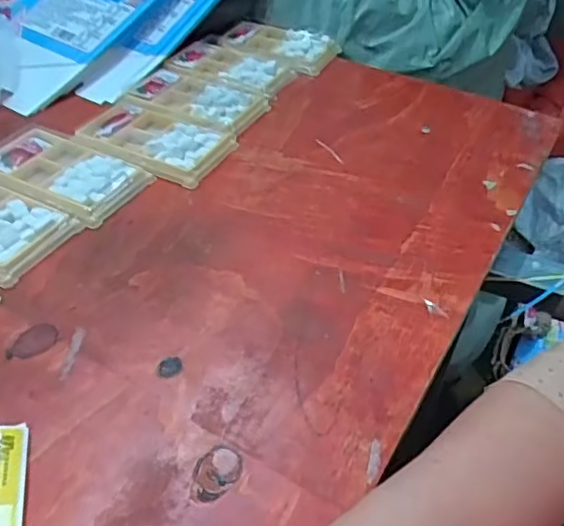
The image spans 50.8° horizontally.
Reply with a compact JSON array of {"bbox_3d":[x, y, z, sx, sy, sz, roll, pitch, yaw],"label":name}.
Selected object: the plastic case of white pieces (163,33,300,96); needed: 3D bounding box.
[{"bbox_3d":[-0.053,-0.215,0.645,0.123,0.012,0.078,21,46,15],"label":"plastic case of white pieces"}]

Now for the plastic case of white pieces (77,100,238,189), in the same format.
[{"bbox_3d":[-0.118,-0.116,0.539,0.135,0.013,0.076,23,47,17],"label":"plastic case of white pieces"}]

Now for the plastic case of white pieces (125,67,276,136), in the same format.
[{"bbox_3d":[-0.081,-0.165,0.591,0.124,0.011,0.079,23,47,17],"label":"plastic case of white pieces"}]

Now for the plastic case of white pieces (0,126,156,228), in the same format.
[{"bbox_3d":[-0.182,-0.081,0.501,0.132,0.013,0.080,27,48,20],"label":"plastic case of white pieces"}]

